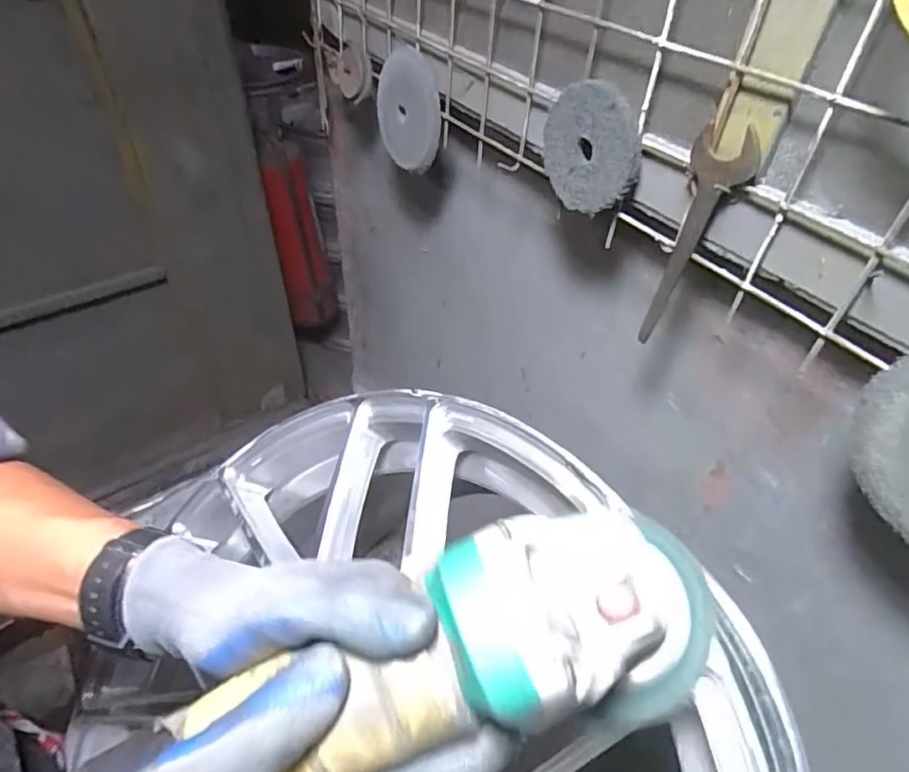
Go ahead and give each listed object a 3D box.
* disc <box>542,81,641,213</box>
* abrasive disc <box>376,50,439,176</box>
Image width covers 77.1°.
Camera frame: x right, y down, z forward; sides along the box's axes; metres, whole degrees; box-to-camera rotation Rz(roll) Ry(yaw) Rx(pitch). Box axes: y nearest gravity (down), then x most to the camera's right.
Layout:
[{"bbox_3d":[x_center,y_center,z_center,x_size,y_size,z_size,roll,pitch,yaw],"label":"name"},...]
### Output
[{"bbox_3d":[0.093,-0.168,0.400,0.016,0.081,0.083,-16,47,-21],"label":"disc"},{"bbox_3d":[-0.045,-0.271,0.556,0.009,0.092,0.099,-25,79,-39],"label":"abrasive disc"}]

